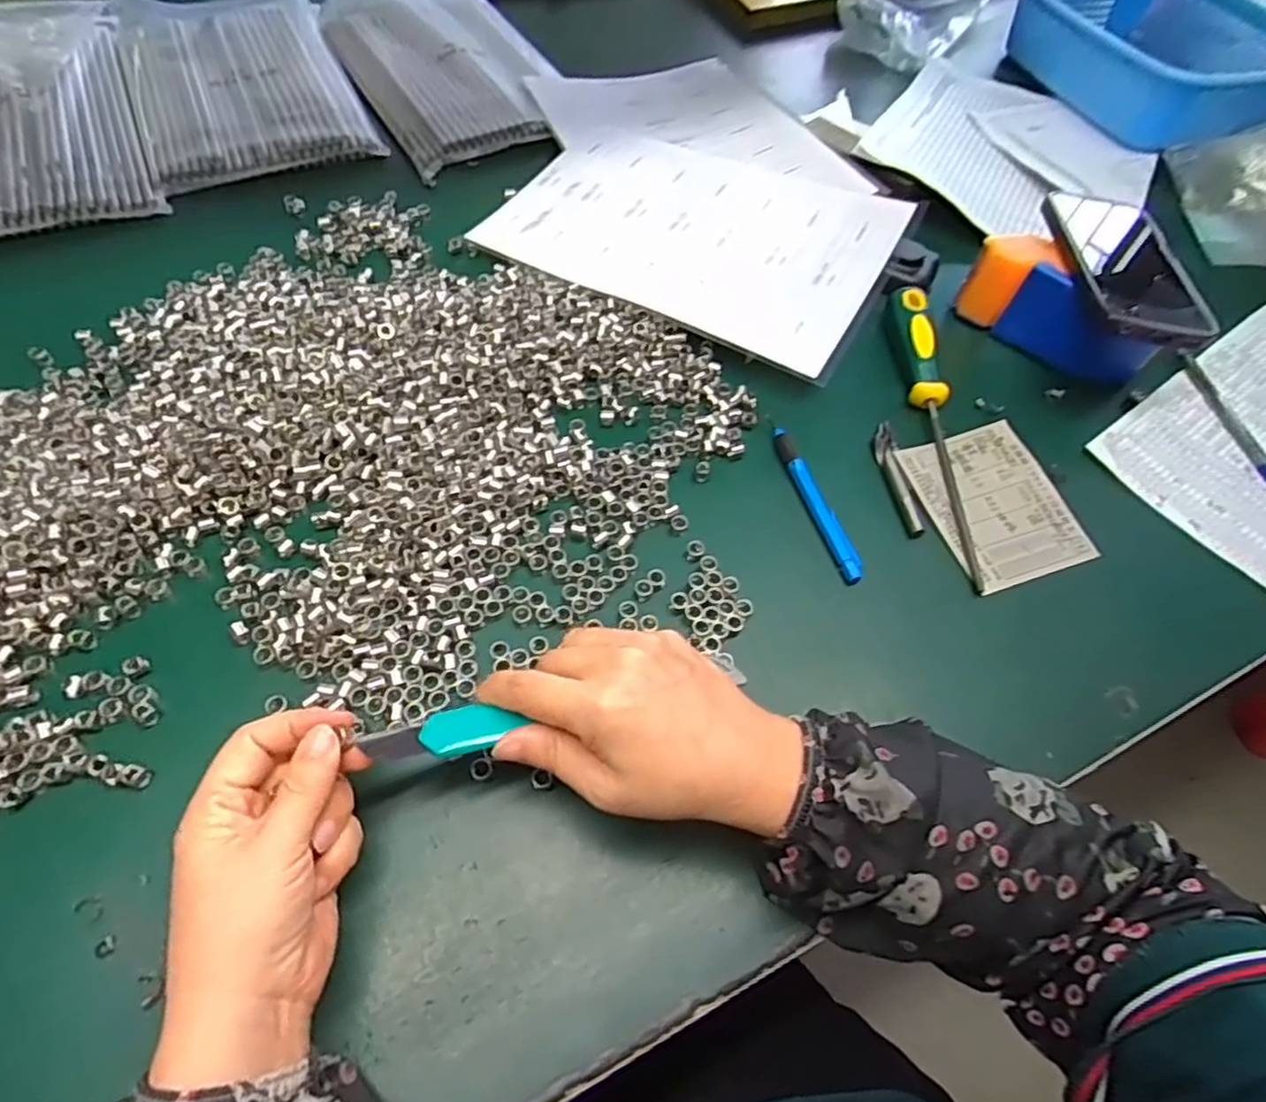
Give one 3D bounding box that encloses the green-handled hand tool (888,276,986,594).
[{"bbox_3d":[0.202,-0.090,0.466,0.020,0.022,0.244,2,59,-2],"label":"green-handled hand tool"}]

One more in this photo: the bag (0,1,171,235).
[{"bbox_3d":[-0.532,-0.371,0.586,0.201,0.028,0.310,-22,63,-15],"label":"bag"}]

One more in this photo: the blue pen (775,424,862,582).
[{"bbox_3d":[0.114,-0.032,0.435,0.011,0.008,0.114,-15,61,-12],"label":"blue pen"}]

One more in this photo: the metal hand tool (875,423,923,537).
[{"bbox_3d":[0.171,-0.049,0.454,0.013,0.007,0.089,-2,59,-4],"label":"metal hand tool"}]

